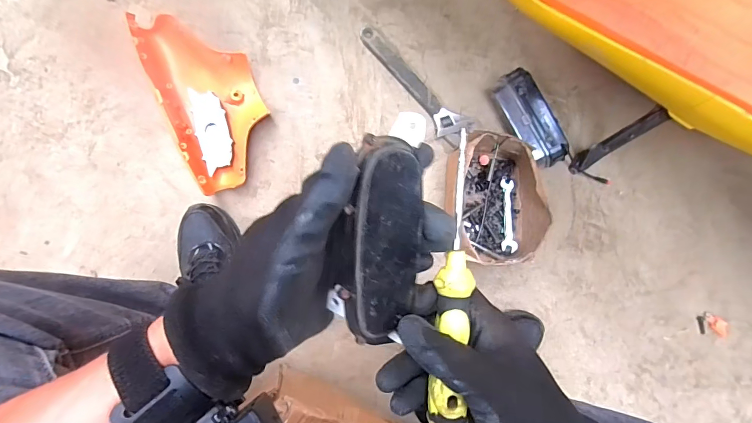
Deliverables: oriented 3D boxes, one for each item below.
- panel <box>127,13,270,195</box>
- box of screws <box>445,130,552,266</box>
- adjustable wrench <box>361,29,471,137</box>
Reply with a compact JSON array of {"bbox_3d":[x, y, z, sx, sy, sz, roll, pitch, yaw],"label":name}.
[{"bbox_3d":[-0.275,-0.186,0.621,0.145,0.097,0.281,-20,89,-7],"label":"panel"},{"bbox_3d":[0.210,-0.021,0.662,0.167,0.099,0.218,2,87,-6],"label":"box of screws"},{"bbox_3d":[0.066,-0.241,0.702,0.268,0.020,0.062,44,84,-2],"label":"adjustable wrench"}]

